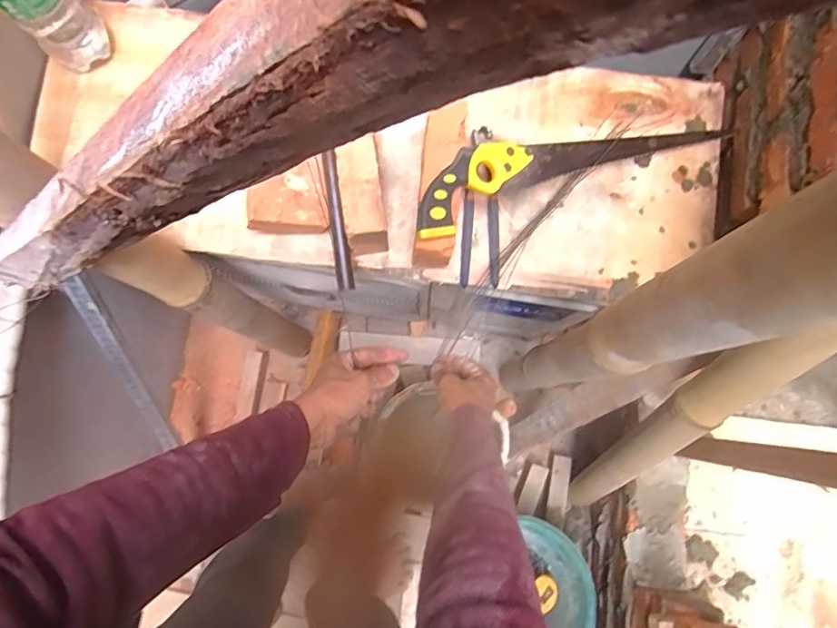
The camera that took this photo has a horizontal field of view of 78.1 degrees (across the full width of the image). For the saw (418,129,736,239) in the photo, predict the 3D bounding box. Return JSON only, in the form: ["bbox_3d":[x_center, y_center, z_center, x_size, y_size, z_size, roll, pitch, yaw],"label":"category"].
[{"bbox_3d":[0.200,-0.203,0.658,0.467,0.019,0.081,-22,94,-18],"label":"saw"}]

